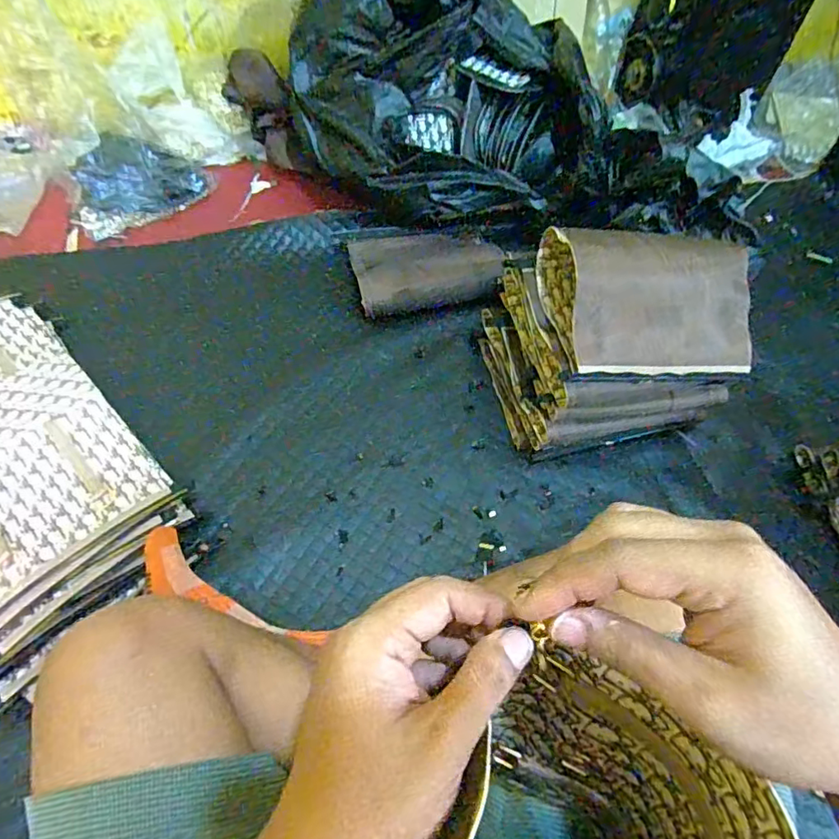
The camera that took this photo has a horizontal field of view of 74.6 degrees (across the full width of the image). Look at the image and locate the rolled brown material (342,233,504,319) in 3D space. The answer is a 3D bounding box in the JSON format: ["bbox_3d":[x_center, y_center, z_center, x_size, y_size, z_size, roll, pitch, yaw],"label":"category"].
[{"bbox_3d":[0.010,-0.242,0.882,0.231,0.040,0.162,-9,61,4],"label":"rolled brown material"}]

